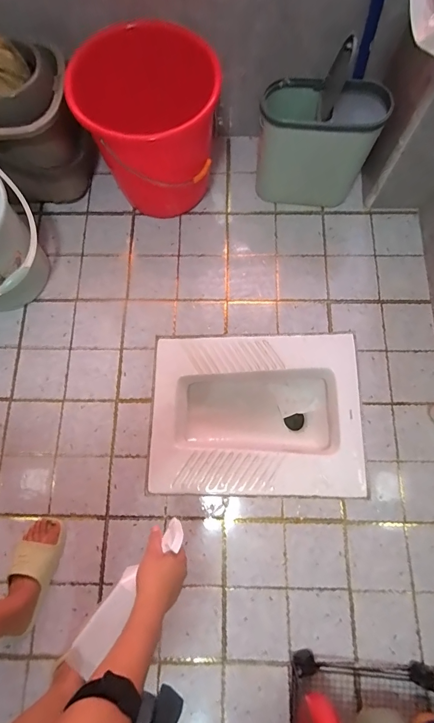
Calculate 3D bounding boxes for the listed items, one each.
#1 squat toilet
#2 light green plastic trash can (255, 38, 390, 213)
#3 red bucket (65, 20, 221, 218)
[{"bbox_3d":[0.109,0.158,1.057,0.576,0.176,0.438,-1,74,1],"label":"squat toilet"},{"bbox_3d":[0.268,-0.610,0.973,0.291,0.385,0.150,4,76,1],"label":"light green plastic trash can"},{"bbox_3d":[-0.178,-0.601,0.961,0.288,0.400,0.297,0,76,0],"label":"red bucket"}]

